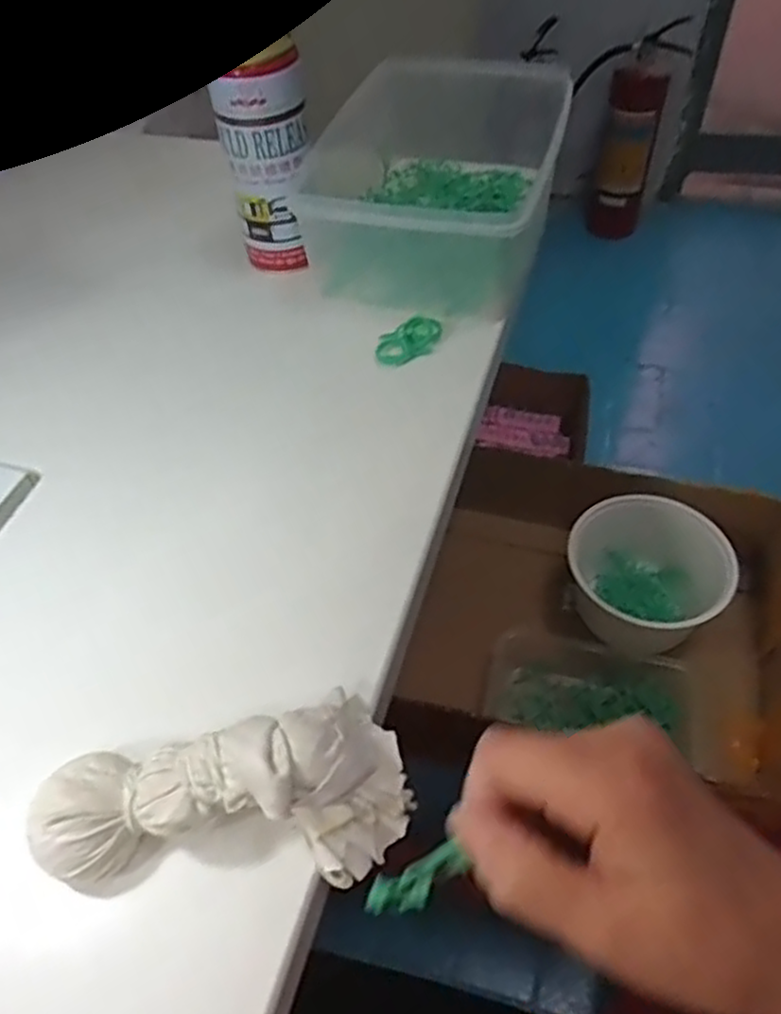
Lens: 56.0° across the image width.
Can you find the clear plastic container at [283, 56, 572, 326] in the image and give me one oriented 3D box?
[{"bbox_3d":[0.041,-0.272,0.593,0.176,0.093,0.275,11,54,11],"label":"clear plastic container"}]

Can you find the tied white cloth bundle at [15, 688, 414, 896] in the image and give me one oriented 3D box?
[{"bbox_3d":[-0.073,0.124,0.308,0.158,0.052,0.064,-9,52,-5],"label":"tied white cloth bundle"}]

